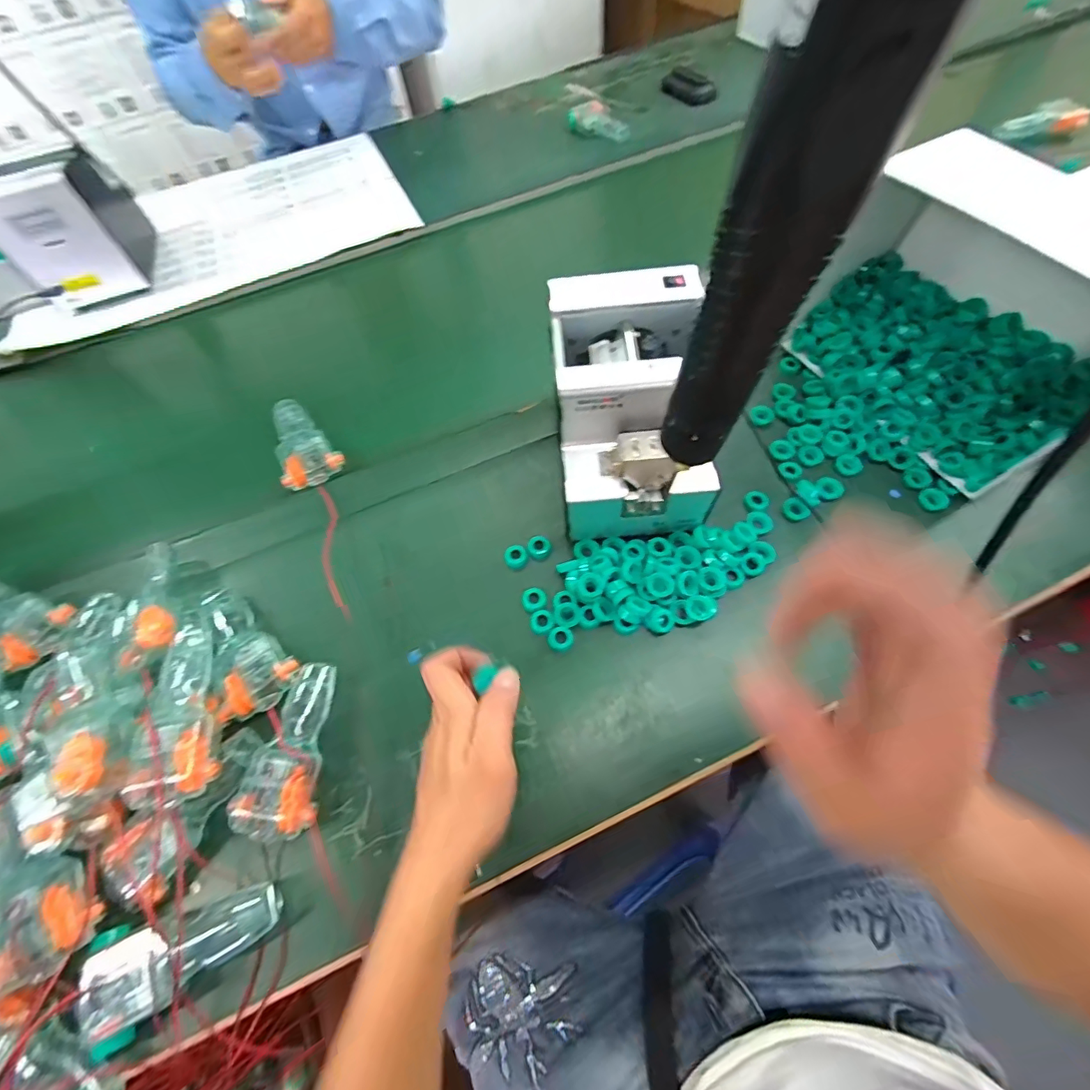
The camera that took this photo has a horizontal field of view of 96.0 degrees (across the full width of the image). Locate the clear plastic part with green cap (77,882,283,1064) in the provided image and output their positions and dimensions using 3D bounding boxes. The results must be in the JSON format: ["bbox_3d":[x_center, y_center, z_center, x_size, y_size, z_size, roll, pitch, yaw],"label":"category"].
[{"bbox_3d":[-0.239,0.274,0.323,0.116,0.034,0.063,-19,62,-5],"label":"clear plastic part with green cap"}]

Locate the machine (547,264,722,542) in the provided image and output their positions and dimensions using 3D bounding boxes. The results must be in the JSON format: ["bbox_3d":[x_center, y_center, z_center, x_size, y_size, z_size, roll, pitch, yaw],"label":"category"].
[{"bbox_3d":[0.072,-0.112,0.419,0.119,0.171,0.153,-5,61,3],"label":"machine"}]

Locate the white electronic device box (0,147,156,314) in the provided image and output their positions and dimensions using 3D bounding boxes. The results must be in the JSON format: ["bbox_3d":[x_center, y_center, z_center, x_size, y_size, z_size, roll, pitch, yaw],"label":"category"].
[{"bbox_3d":[-0.653,-0.444,0.678,0.133,0.143,0.162,-26,62,-8],"label":"white electronic device box"}]

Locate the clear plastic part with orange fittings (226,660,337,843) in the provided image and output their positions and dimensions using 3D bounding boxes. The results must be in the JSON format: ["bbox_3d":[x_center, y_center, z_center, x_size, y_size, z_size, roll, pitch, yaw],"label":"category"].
[{"bbox_3d":[-0.201,0.158,0.384,0.056,0.024,0.122,-5,61,3],"label":"clear plastic part with orange fittings"}]

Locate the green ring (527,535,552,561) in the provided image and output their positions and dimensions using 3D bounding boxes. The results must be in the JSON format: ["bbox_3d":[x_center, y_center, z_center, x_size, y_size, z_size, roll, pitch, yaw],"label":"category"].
[{"bbox_3d":[-0.005,0.002,0.463,0.022,0.004,0.025,-17,73,11],"label":"green ring"}]

